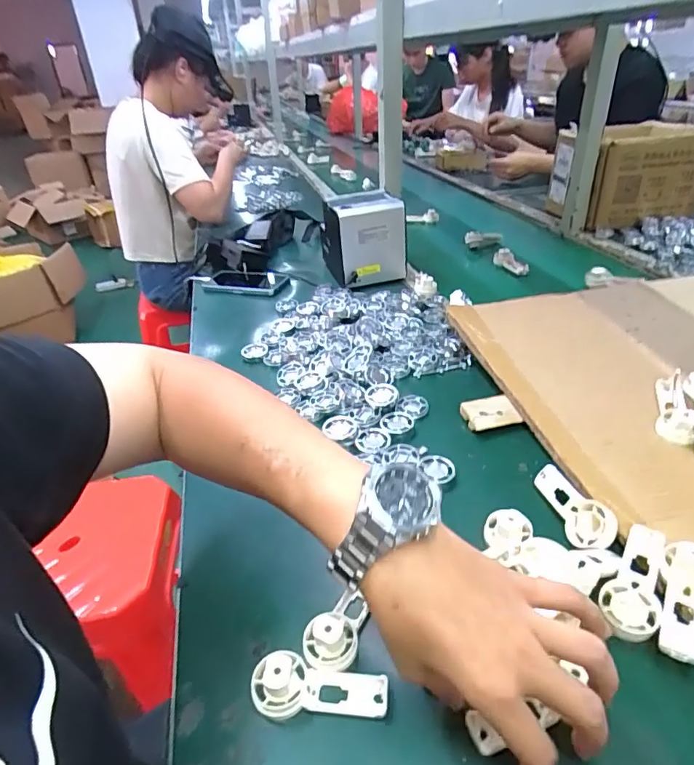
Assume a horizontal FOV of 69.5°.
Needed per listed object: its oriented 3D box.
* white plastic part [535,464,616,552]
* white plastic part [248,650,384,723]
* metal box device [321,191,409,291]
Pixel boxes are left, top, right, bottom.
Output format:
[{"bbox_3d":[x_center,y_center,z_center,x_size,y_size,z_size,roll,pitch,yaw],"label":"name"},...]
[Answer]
[{"bbox_3d":[0.205,0.110,0.457,0.040,0.015,0.095,-47,32,16],"label":"white plastic part"},{"bbox_3d":[-0.020,0.209,0.342,0.092,0.027,0.035,1,33,9],"label":"white plastic part"},{"bbox_3d":[0.031,-0.278,0.951,0.123,0.129,0.137,-13,34,-12],"label":"metal box device"}]

